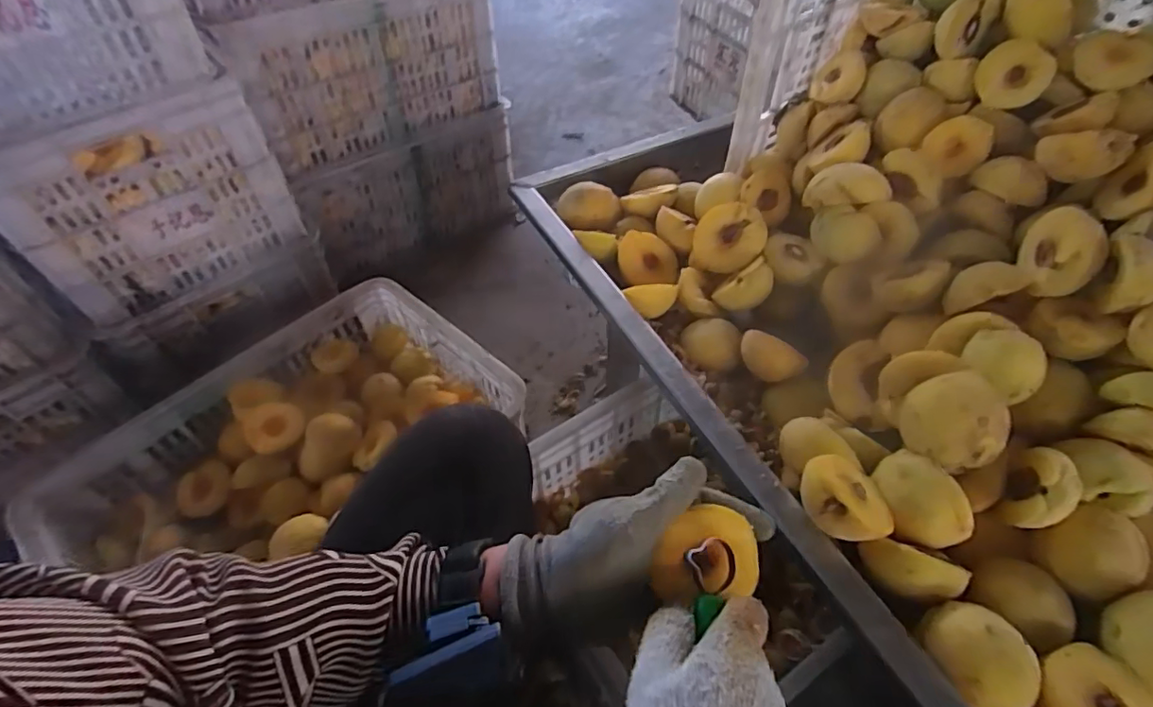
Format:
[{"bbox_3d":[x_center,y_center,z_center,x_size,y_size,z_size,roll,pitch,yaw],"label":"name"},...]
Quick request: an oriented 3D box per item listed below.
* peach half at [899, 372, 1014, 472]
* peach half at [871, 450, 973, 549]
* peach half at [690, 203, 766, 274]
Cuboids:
[{"bbox_3d":[0.294,0.051,0.439,0.072,0.039,0.065,-39,39,-1],"label":"peach half"},{"bbox_3d":[0.261,0.108,0.432,0.051,0.026,0.071,-3,51,-4],"label":"peach half"},{"bbox_3d":[0.170,-0.126,0.624,0.073,0.073,0.036,15,12,22],"label":"peach half"}]

